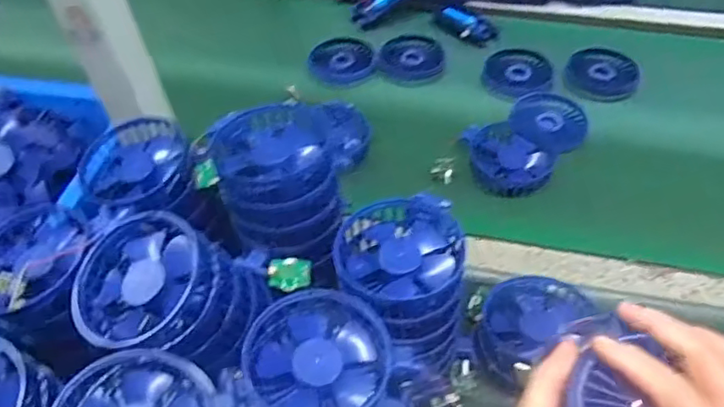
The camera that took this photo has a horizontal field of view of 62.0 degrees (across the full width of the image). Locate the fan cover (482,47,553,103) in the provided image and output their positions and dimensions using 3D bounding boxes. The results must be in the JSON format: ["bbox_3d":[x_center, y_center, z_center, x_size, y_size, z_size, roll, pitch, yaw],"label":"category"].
[{"bbox_3d":[0.197,-0.167,0.770,0.084,0.013,0.083,-13,50,-6],"label":"fan cover"}]

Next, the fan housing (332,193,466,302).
[{"bbox_3d":[0.026,0.032,0.427,0.089,0.021,0.086,-2,50,3],"label":"fan housing"}]

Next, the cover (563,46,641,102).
[{"bbox_3d":[0.298,-0.164,0.760,0.086,0.026,0.086,-14,50,-7],"label":"cover"}]

